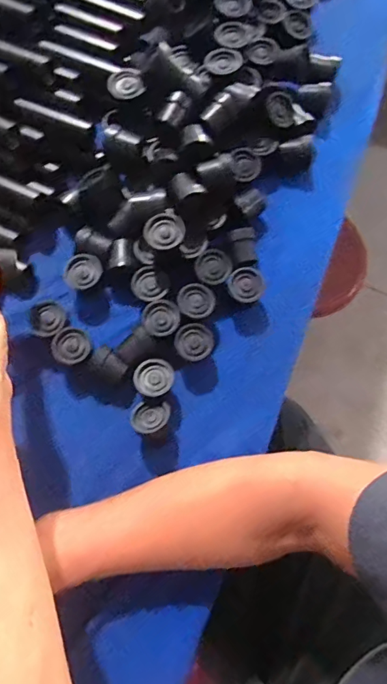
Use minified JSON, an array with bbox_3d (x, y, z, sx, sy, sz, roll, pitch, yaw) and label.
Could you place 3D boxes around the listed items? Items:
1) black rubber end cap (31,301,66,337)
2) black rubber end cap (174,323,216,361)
[{"bbox_3d":[-0.139,-0.019,0.419,0.032,0.034,0.033,0,76,-2],"label":"black rubber end cap"},{"bbox_3d":[0.001,0.003,0.417,0.035,0.035,0.035,0,76,-2],"label":"black rubber end cap"}]

